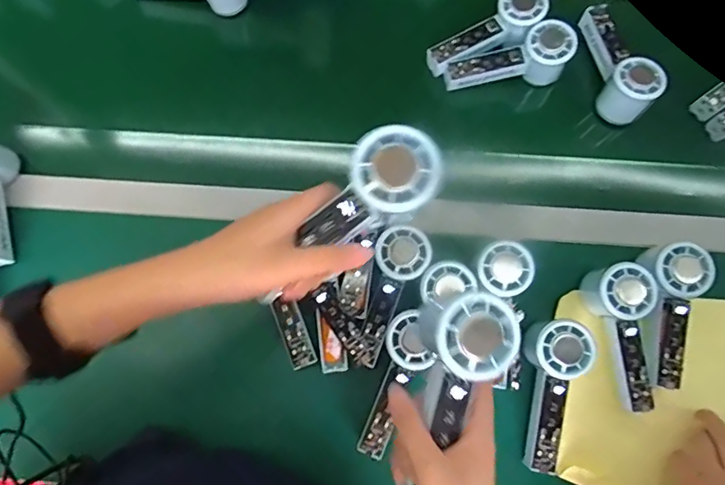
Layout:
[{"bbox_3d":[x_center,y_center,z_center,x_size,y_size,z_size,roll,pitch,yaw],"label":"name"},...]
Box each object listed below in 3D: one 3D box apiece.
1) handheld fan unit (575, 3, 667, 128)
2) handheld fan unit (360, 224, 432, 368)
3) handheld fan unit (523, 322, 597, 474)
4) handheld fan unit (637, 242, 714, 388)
[{"bbox_3d":[0.307,-0.222,0.595,0.049,0.063,0.148,-21,78,-5],"label":"handheld fan unit"},{"bbox_3d":[0.030,0.056,0.509,0.054,0.026,0.148,16,77,4],"label":"handheld fan unit"},{"bbox_3d":[0.199,0.156,0.493,0.055,0.049,0.146,4,77,1],"label":"handheld fan unit"},{"bbox_3d":[0.316,0.075,0.514,0.062,0.054,0.149,18,77,4],"label":"handheld fan unit"}]

